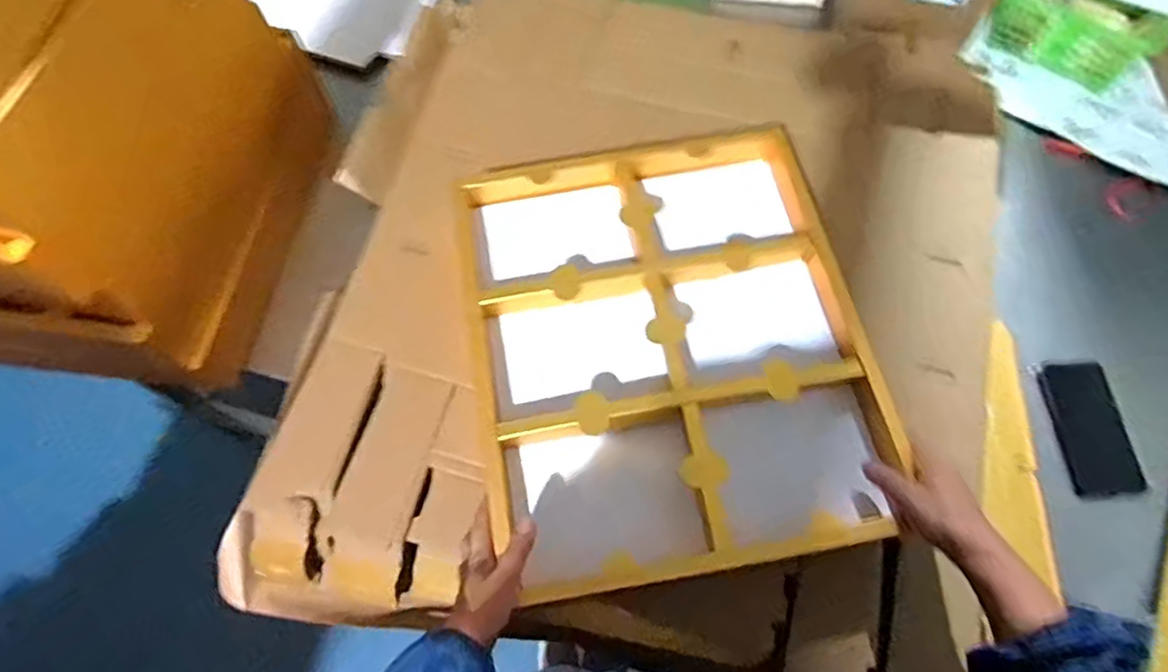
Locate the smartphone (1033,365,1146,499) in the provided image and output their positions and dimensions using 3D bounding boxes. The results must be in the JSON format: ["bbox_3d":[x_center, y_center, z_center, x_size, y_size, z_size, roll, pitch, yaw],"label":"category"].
[{"bbox_3d":[0.593,0.108,0.771,0.078,0.012,0.155,-9,74,5],"label":"smartphone"}]

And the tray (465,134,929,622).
[{"bbox_3d":[0.084,0.007,0.669,0.370,0.061,0.437,-9,67,-3],"label":"tray"}]

